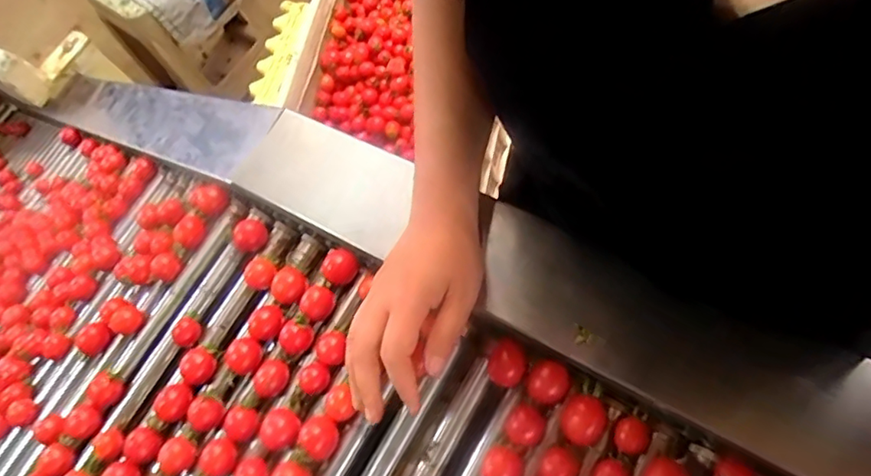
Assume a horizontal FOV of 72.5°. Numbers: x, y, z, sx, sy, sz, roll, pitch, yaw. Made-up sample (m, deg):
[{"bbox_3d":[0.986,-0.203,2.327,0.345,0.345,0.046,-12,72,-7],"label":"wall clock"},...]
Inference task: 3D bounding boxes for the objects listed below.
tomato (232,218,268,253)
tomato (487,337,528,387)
[{"bbox_3d":[-0.166,-0.001,0.533,0.029,0.027,0.025,-35,73,-11],"label":"tomato"},{"bbox_3d":[0.052,0.094,0.437,0.026,0.025,0.032,31,73,11],"label":"tomato"}]

